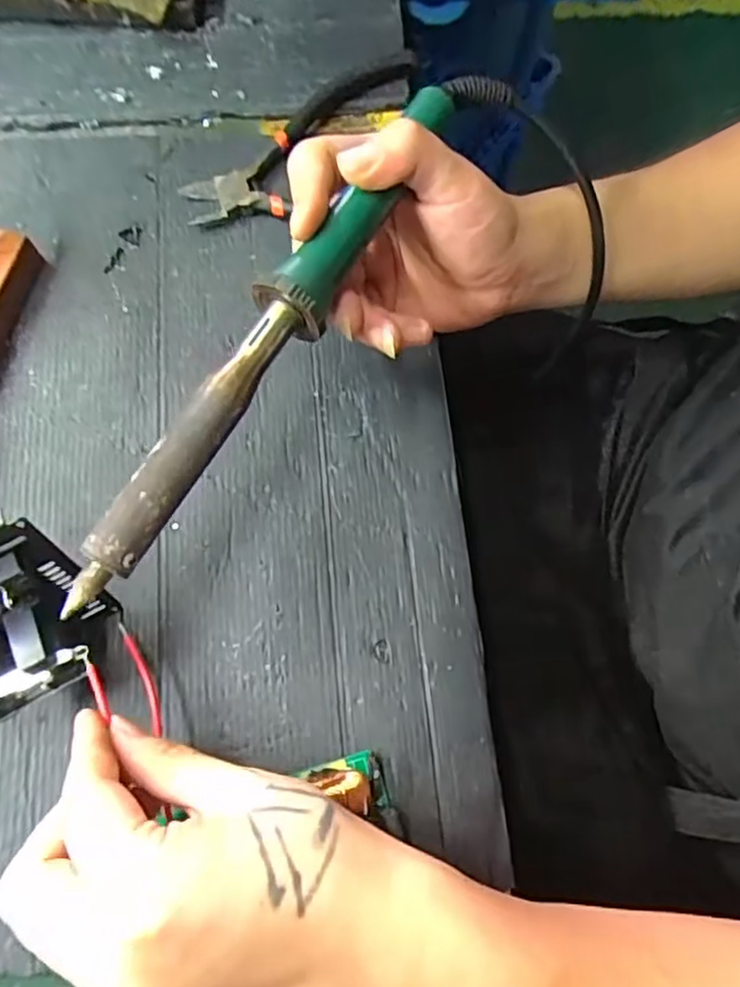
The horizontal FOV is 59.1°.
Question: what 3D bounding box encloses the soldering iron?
[{"bbox_3d":[-0.035,-0.068,0.257,0.023,0.020,0.259,31,76,7],"label":"soldering iron"}]

